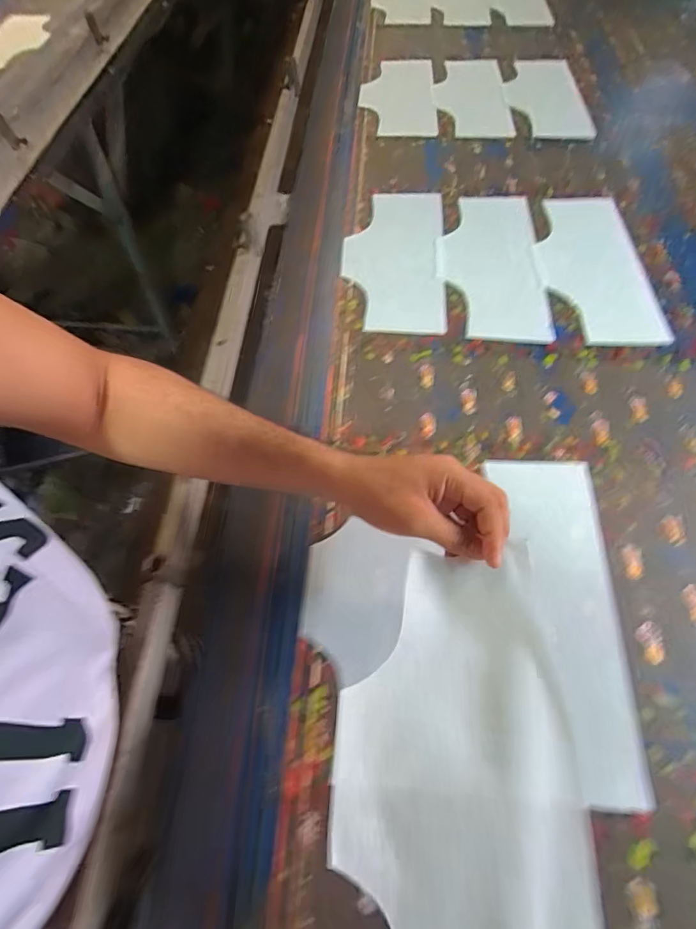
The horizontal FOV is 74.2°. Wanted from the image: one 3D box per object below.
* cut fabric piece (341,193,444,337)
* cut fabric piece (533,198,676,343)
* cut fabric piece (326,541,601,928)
[{"bbox_3d":[0.068,-0.314,0.693,0.147,0.010,0.304,3,60,3],"label":"cut fabric piece"},{"bbox_3d":[0.358,-0.299,0.678,0.139,0.009,0.312,0,60,1],"label":"cut fabric piece"},{"bbox_3d":[0.067,0.195,0.285,0.147,0.020,0.285,2,60,2],"label":"cut fabric piece"}]

